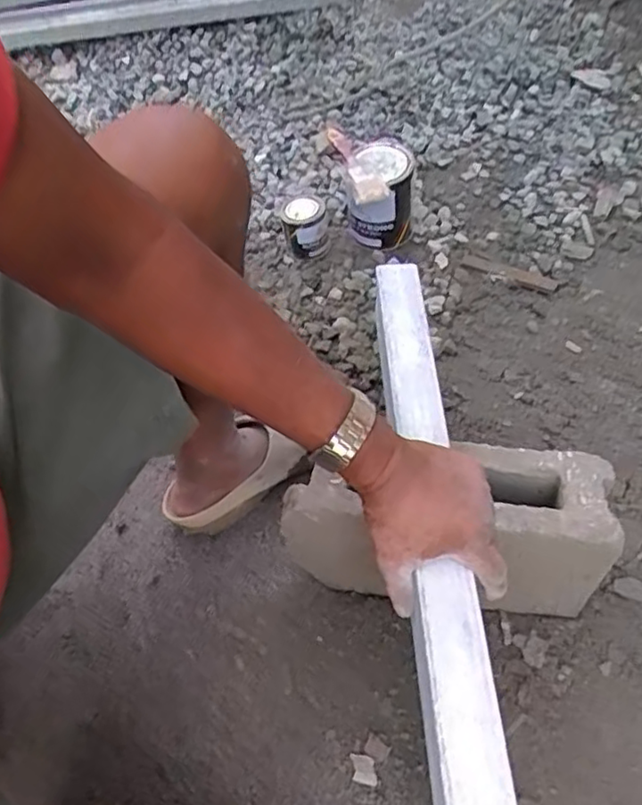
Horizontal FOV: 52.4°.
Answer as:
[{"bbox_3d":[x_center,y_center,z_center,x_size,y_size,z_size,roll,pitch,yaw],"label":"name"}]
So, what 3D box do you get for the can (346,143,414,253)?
[{"bbox_3d":[0.094,-0.322,1.016,0.102,0.139,0.100,0,51,0],"label":"can"}]

